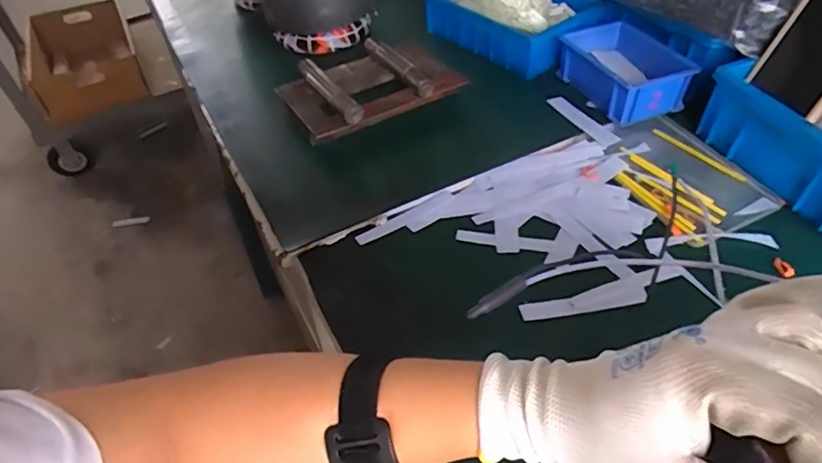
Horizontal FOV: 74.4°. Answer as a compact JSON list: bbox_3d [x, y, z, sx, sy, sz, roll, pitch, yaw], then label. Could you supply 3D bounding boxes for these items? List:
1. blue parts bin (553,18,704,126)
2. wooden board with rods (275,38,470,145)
[{"bbox_3d":[0.254,-0.193,0.645,0.100,0.049,0.145,-15,47,-10],"label":"blue parts bin"},{"bbox_3d":[-0.050,-0.180,0.646,0.192,0.031,0.128,-23,49,-17],"label":"wooden board with rods"}]

